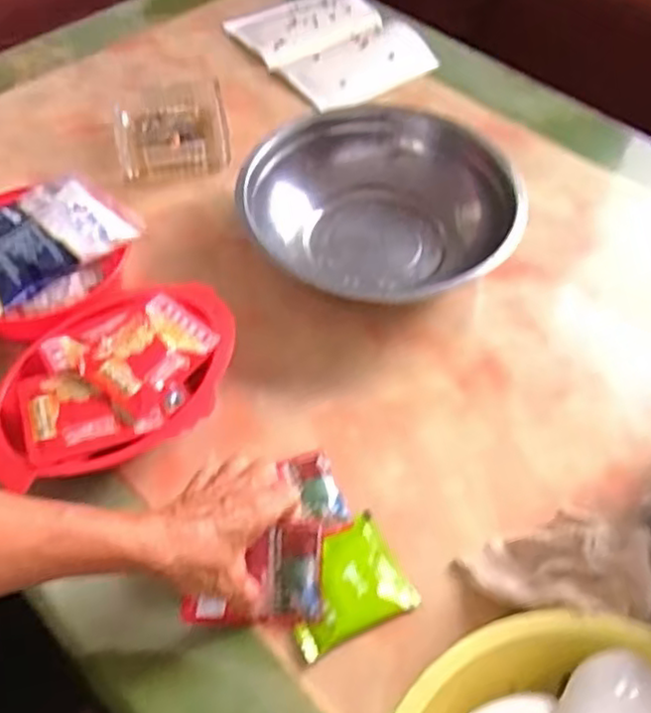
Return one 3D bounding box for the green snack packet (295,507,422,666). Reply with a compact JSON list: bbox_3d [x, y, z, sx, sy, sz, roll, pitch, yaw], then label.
[{"bbox_3d":[0.012,0.160,0.502,0.088,0.017,0.073,-24,58,-17],"label":"green snack packet"}]

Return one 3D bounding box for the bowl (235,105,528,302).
[{"bbox_3d":[0.060,-0.156,0.711,0.255,0.091,0.255,0,54,0],"label":"bowl"}]

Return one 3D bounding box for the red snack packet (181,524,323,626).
[{"bbox_3d":[-0.050,0.152,0.496,0.095,0.006,0.066,-3,81,7],"label":"red snack packet"}]

